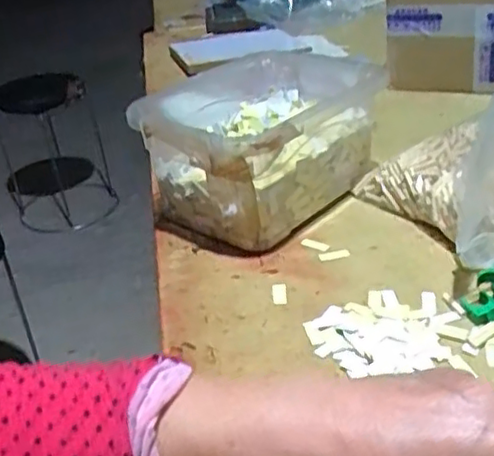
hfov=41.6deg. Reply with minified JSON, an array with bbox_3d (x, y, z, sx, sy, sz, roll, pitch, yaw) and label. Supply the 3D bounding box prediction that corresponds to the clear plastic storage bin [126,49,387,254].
[{"bbox_3d":[0.023,-0.092,0.699,0.178,0.124,0.276,14,36,32],"label":"clear plastic storage bin"}]

